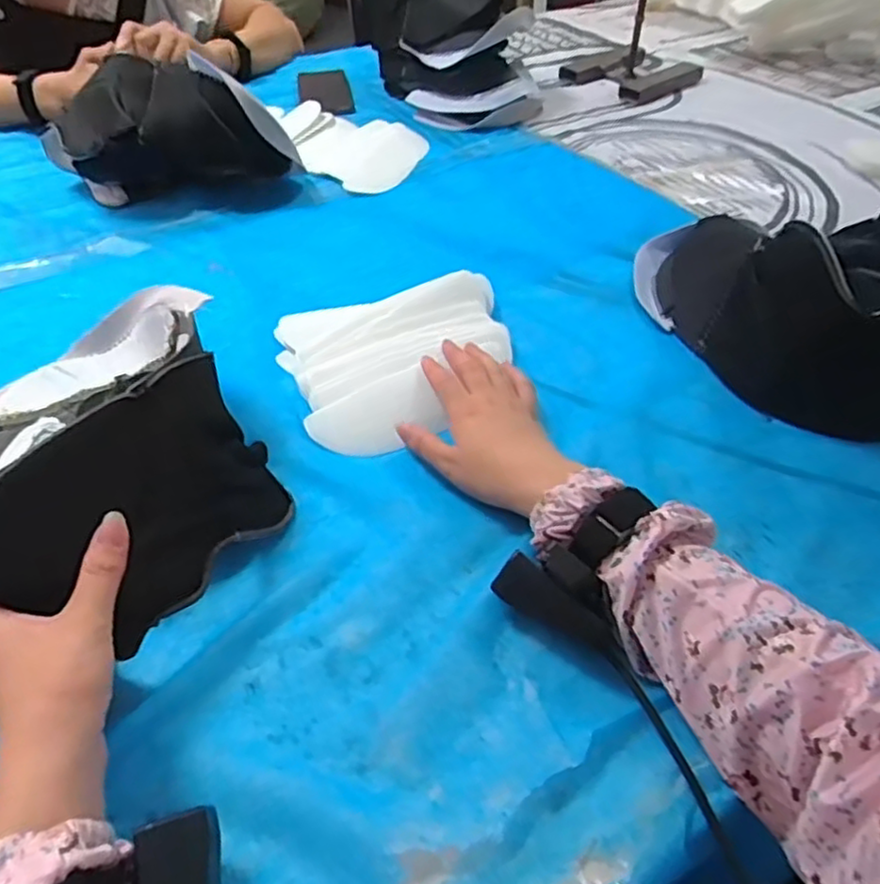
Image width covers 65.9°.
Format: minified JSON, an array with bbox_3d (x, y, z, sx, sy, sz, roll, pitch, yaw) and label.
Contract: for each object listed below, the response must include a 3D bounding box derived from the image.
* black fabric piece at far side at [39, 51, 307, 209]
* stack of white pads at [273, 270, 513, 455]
[{"bbox_3d":[-0.305,-0.350,0.759,0.267,0.128,0.092,-9,48,-7],"label":"black fabric piece at far side"},{"bbox_3d":[-0.032,-0.070,0.561,0.187,0.027,0.165,-11,48,-9],"label":"stack of white pads"}]

